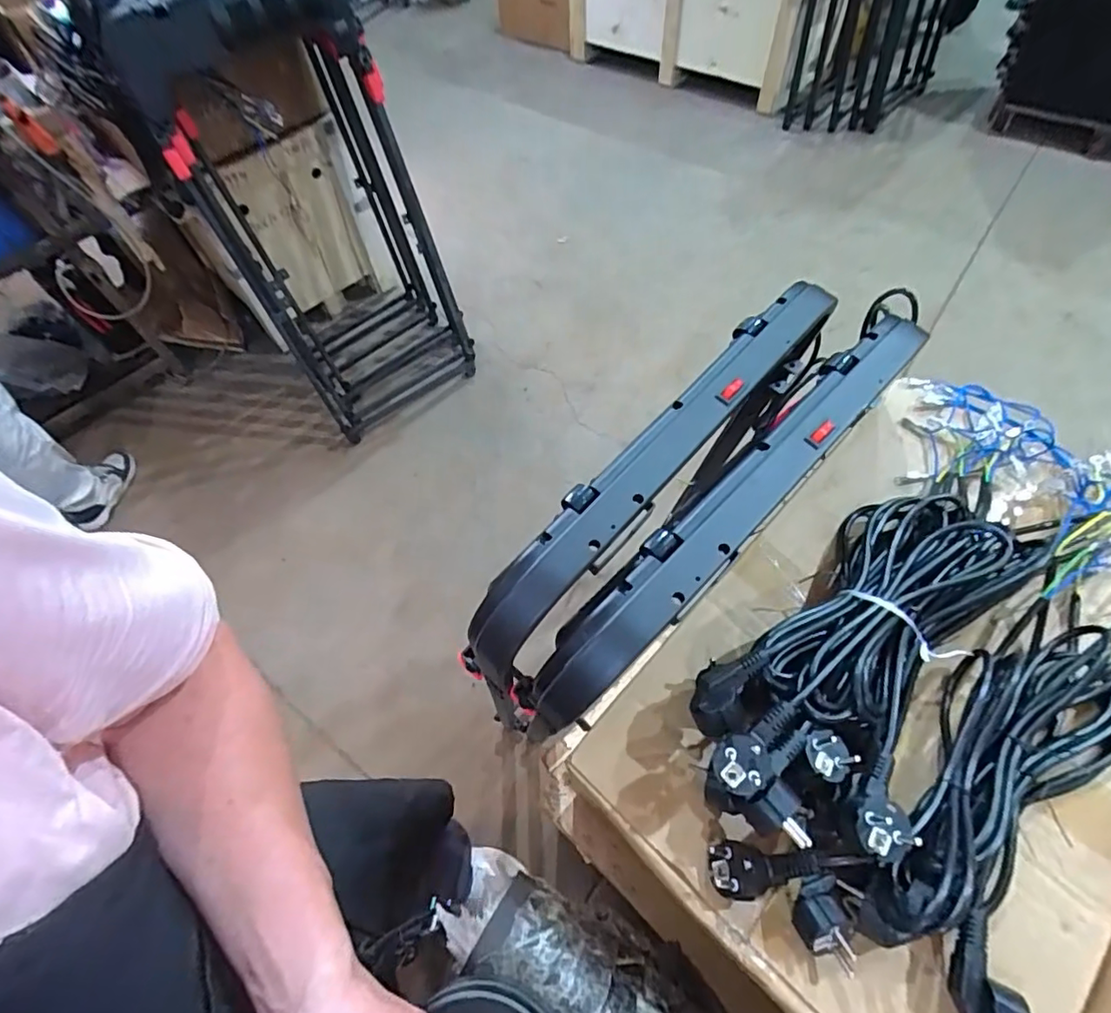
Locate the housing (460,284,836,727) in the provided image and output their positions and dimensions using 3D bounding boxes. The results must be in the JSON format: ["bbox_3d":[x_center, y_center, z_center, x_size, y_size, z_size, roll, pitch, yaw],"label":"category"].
[{"bbox_3d":[0.087,-0.032,0.460,0.060,0.072,0.438,35,68,22],"label":"housing"}]

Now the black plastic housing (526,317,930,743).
[{"bbox_3d":[0.151,-0.001,0.440,0.443,0.077,0.052,-41,65,-18],"label":"black plastic housing"}]

